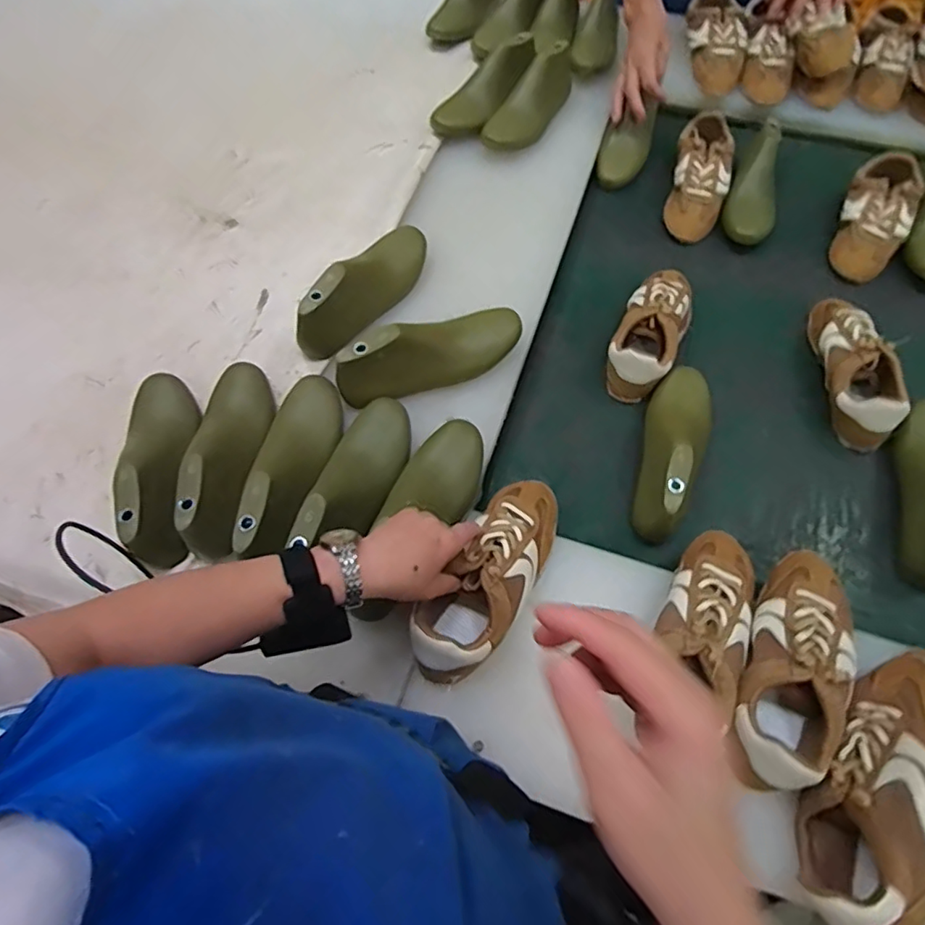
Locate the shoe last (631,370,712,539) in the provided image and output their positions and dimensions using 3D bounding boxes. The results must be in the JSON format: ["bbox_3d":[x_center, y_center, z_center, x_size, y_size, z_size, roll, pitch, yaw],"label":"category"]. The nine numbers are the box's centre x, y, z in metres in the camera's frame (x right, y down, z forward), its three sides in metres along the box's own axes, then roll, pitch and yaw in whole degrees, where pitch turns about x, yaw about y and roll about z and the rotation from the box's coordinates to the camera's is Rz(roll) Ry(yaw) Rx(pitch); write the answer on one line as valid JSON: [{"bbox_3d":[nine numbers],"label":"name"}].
[{"bbox_3d":[0.249,-0.020,0.658,0.069,0.086,0.231,13,65,8],"label":"shoe last"}]

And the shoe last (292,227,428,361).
[{"bbox_3d":[-0.121,-0.227,0.704,0.064,0.085,0.231,27,68,14],"label":"shoe last"}]

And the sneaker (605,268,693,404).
[{"bbox_3d":[0.254,-0.184,0.746,0.084,0.060,0.220,25,67,13],"label":"sneaker"}]

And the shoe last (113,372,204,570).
[{"bbox_3d":[-0.327,-0.008,0.604,0.067,0.069,0.241,-15,65,-5],"label":"shoe last"}]

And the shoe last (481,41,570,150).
[{"bbox_3d":[0.114,-0.569,0.893,0.068,0.066,0.221,35,80,17],"label":"shoe last"}]

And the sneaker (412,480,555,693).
[{"bbox_3d":[0.028,0.106,0.552,0.084,0.068,0.221,28,61,14],"label":"sneaker"}]

